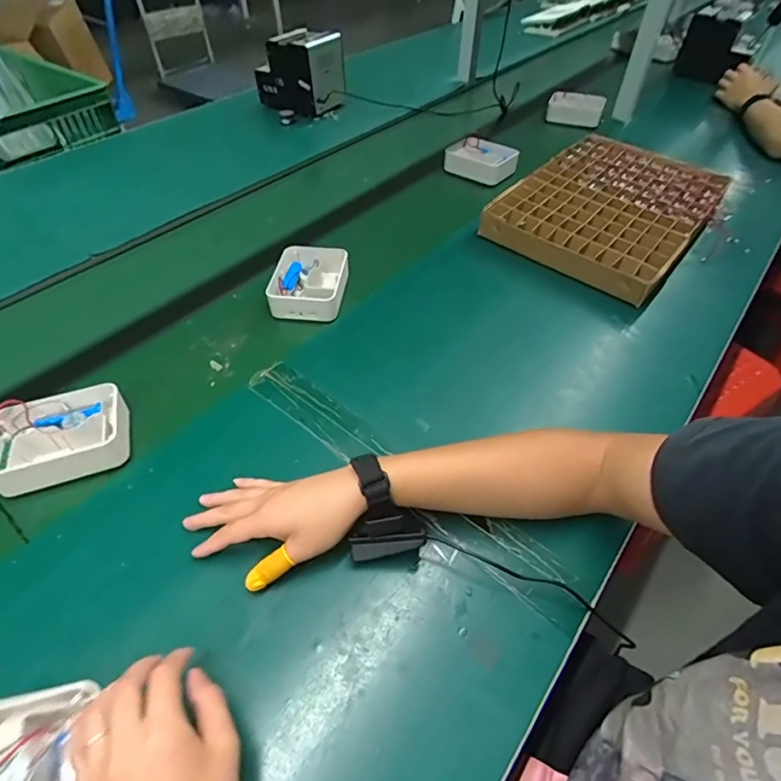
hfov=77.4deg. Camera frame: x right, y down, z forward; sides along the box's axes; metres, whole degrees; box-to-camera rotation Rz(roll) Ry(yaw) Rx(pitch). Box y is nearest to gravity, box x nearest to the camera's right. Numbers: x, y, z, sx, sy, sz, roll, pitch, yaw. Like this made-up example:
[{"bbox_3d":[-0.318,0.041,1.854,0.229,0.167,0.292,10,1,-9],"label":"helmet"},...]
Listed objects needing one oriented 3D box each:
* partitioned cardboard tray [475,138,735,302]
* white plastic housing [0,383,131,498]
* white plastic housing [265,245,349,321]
[{"bbox_3d":[0.385,-0.326,0.864,0.294,0.068,0.422,33,55,24],"label":"partitioned cardboard tray"},{"bbox_3d":[-0.364,0.052,0.536,0.133,0.047,0.098,-14,51,-15],"label":"white plastic housing"},{"bbox_3d":[-0.119,-0.160,0.727,0.102,0.057,0.126,6,49,3],"label":"white plastic housing"}]

